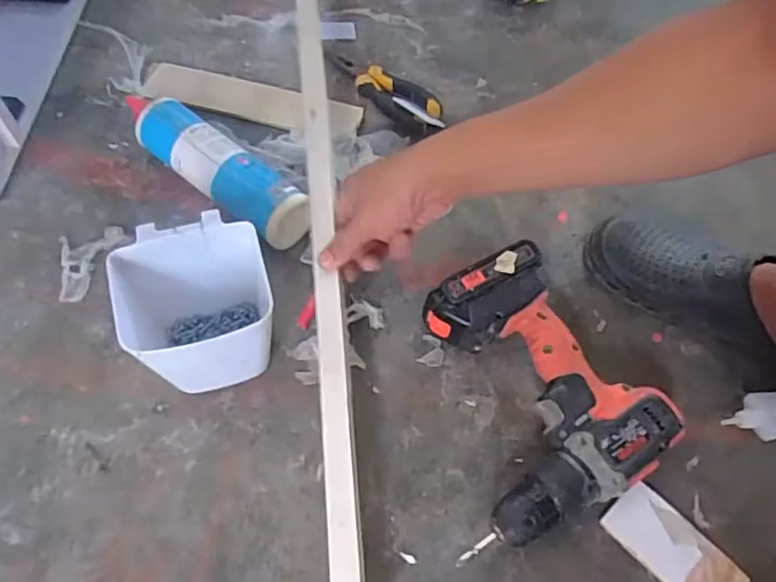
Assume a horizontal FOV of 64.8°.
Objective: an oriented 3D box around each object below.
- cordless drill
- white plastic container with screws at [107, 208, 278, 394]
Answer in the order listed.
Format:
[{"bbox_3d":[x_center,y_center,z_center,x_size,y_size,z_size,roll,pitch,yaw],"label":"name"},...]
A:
[{"bbox_3d":[0.116,0.088,0.537,0.186,0.077,0.220,-30,67,-18],"label":"cordless drill"},{"bbox_3d":[-0.160,0.022,0.529,0.112,0.128,0.112,-13,63,-10],"label":"white plastic container with screws"}]

